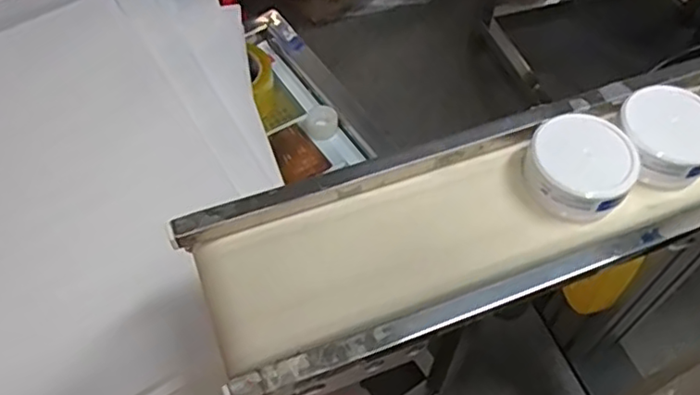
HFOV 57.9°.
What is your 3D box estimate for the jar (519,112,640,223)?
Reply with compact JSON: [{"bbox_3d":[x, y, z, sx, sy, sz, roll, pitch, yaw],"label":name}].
[{"bbox_3d":[0.168,-0.021,0.469,0.078,0.039,0.072,21,58,14],"label":"jar"}]

